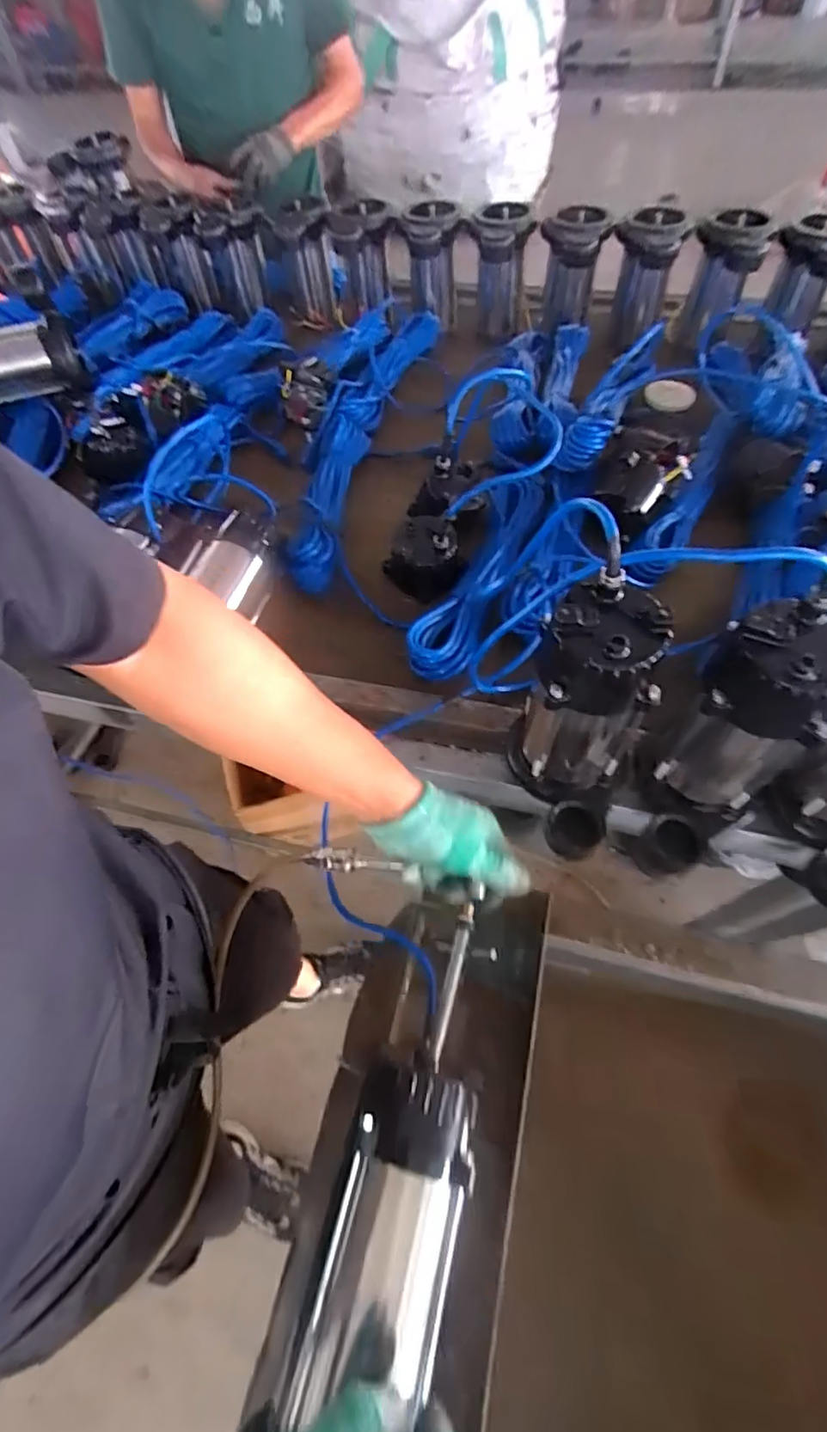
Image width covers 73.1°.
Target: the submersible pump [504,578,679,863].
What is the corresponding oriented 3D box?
[{"bbox_3d":[0.143,0.016,0.497,0.122,0.238,0.128,26,63,18],"label":"submersible pump"}]

